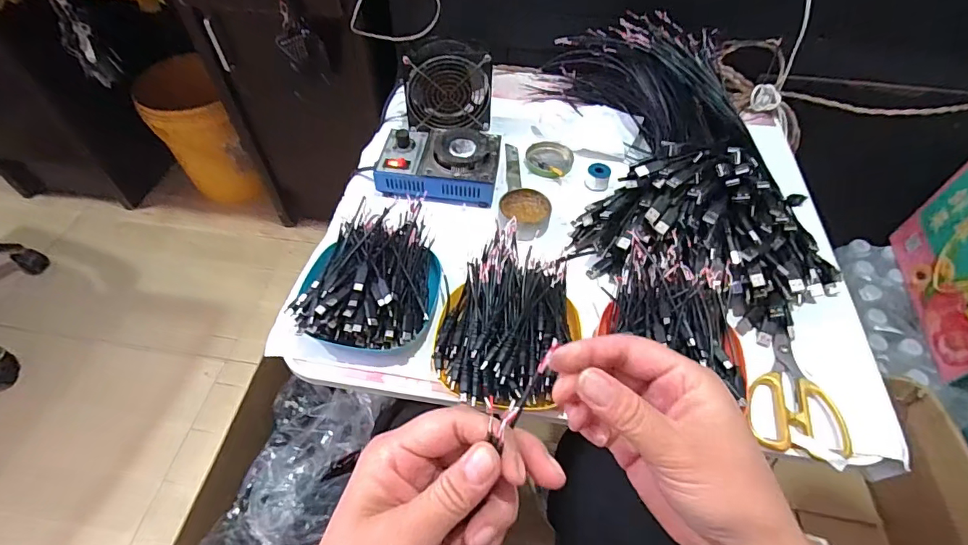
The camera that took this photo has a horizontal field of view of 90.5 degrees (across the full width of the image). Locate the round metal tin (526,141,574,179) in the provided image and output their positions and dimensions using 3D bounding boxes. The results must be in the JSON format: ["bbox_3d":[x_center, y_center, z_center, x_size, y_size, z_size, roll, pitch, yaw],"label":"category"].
[{"bbox_3d":[0.091,-0.160,0.671,0.064,0.010,0.065,0,54,0],"label":"round metal tin"}]

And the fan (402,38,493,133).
[{"bbox_3d":[-0.051,-0.260,0.676,0.121,0.116,0.061,-5,45,-7],"label":"fan"}]

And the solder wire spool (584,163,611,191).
[{"bbox_3d":[0.150,-0.126,0.632,0.029,0.020,0.030,0,54,0],"label":"solder wire spool"}]

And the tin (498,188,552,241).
[{"bbox_3d":[0.050,-0.069,0.593,0.062,0.026,0.075,8,54,5],"label":"tin"}]

